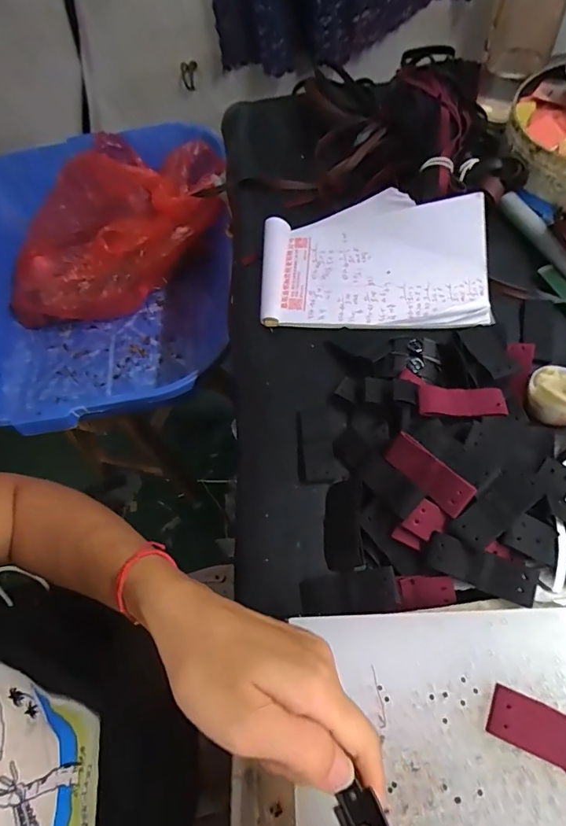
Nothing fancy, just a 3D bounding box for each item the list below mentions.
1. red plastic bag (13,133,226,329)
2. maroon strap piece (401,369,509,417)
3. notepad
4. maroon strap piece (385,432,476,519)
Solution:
[{"bbox_3d":[-0.303,-0.350,0.804,0.434,0.227,0.302,-5,62,6],"label":"red plastic bag"},{"bbox_3d":[0.134,-0.010,0.357,0.082,0.012,0.042,16,66,17],"label":"maroon strap piece"},{"bbox_3d":[0.086,-0.155,0.446,0.222,0.049,0.147,3,63,11],"label":"notepad"},{"bbox_3d":[0.104,0.043,0.321,0.026,0.006,0.067,-55,50,13],"label":"maroon strap piece"}]

